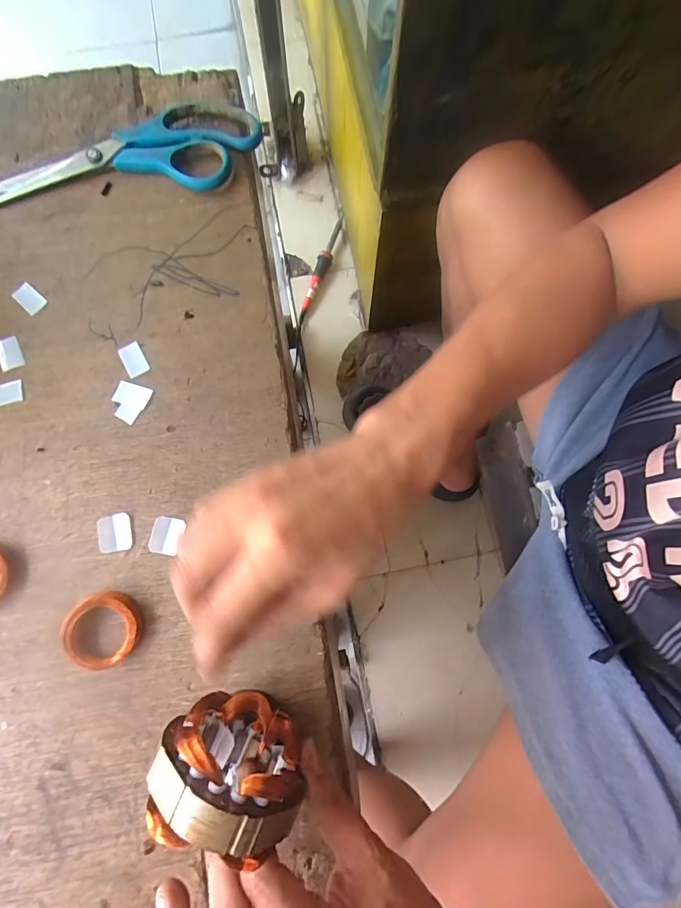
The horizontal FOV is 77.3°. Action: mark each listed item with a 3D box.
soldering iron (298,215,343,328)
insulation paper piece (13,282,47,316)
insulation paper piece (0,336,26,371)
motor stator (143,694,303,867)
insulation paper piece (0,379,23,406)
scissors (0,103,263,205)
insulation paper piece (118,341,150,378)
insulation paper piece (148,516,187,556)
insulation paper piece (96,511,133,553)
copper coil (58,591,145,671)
[{"bbox_3d":[-0.035,-0.381,0.858,0.027,0.030,0.265,16,78,2],"label":"soldering iron"},{"bbox_3d":[-0.232,-0.116,0.317,0.024,0.004,0.015,41,80,7],"label":"insulation paper piece"},{"bbox_3d":[-0.241,-0.074,0.309,0.017,0.004,0.025,-23,79,-6],"label":"insulation paper piece"},{"bbox_3d":[-0.054,0.154,0.212,0.068,0.066,0.044,10,78,1],"label":"motor stator"},{"bbox_3d":[-0.239,-0.043,0.302,0.026,0.004,0.016,-14,79,-4],"label":"insulation paper piece"},{"bbox_3d":[-0.178,-0.236,0.335,0.226,0.022,0.075,-5,78,-2],"label":"scissors"},{"bbox_3d":[-0.151,-0.069,0.310,0.016,0.004,0.025,-28,81,-6],"label":"insulation paper piece"},{"bbox_3d":[-0.116,0.055,0.285,0.020,0.004,0.024,12,80,-7],"label":"insulation paper piece"},{"bbox_3d":[-0.151,0.052,0.284,0.022,0.004,0.024,-11,78,-4],"label":"insulation paper piece"},{"bbox_3d":[-0.150,0.110,0.268,0.045,0.014,0.044,0,78,-1],"label":"copper coil"}]

